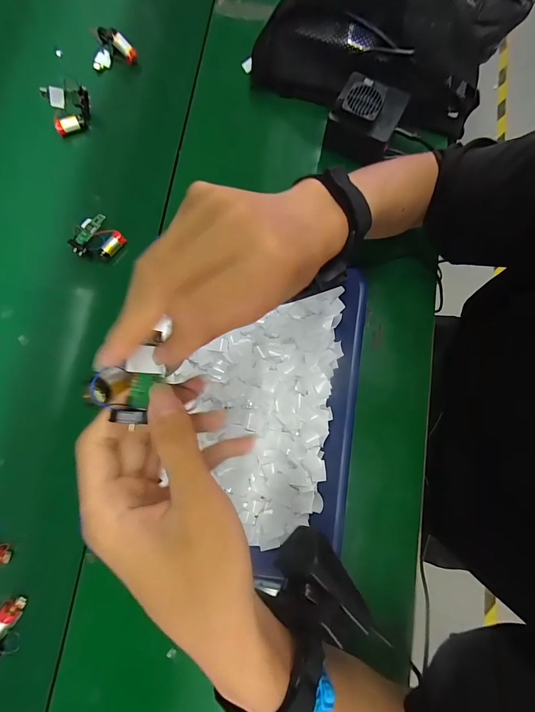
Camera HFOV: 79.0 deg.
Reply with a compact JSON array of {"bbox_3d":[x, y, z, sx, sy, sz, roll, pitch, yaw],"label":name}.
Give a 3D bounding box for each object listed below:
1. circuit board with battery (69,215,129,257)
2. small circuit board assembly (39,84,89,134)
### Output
[{"bbox_3d":[-0.205,-0.139,0.388,0.047,0.016,0.052,38,78,6],"label":"circuit board with battery"},{"bbox_3d":[-0.250,-0.312,0.411,0.051,0.038,0.035,-11,78,-6],"label":"small circuit board assembly"}]

